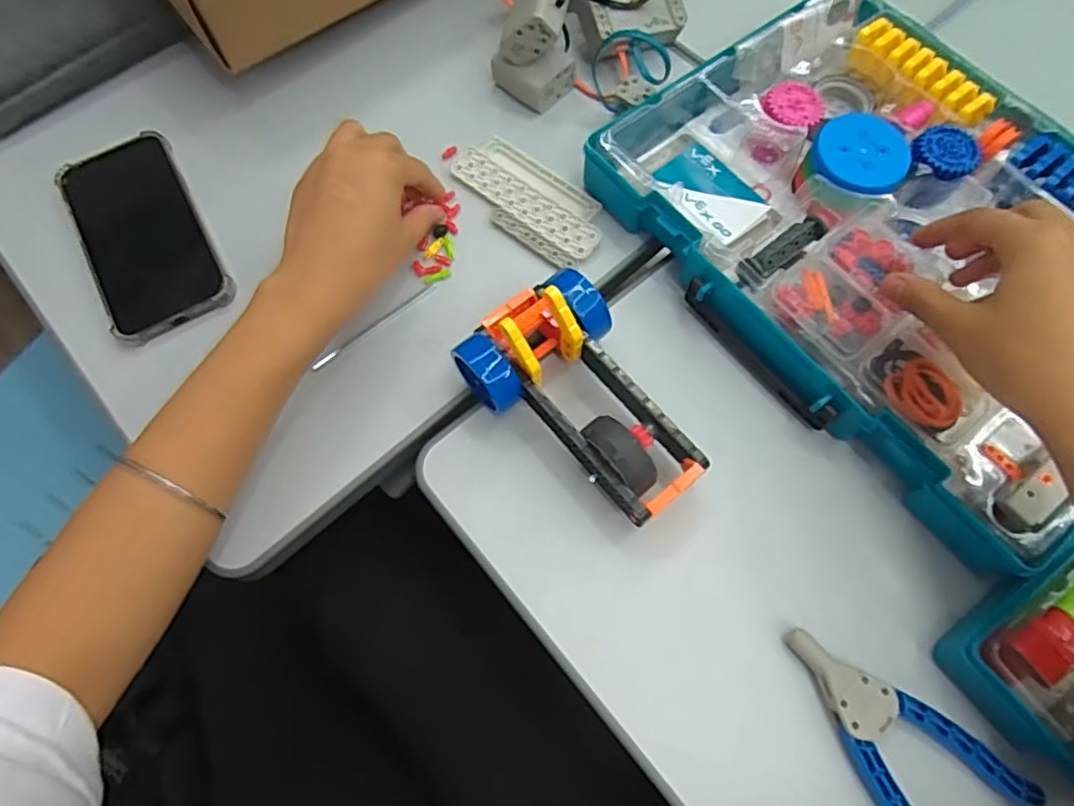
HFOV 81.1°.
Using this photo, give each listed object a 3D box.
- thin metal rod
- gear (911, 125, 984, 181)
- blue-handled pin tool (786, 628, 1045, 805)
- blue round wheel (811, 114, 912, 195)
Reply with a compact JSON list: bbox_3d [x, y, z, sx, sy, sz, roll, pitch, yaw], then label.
[{"bbox_3d":[-0.107,-0.052,0.418,0.095,0.007,0.007,-40,74,-14],"label":"thin metal rod"},{"bbox_3d":[0.270,-0.165,0.415,0.040,0.012,0.042,0,69,-1],"label":"gear"},{"bbox_3d":[0.181,0.170,0.320,0.065,0.016,0.126,-37,73,-13],"label":"blue-handled pin tool"},{"bbox_3d":[0.214,-0.164,0.415,0.061,0.011,0.062,0,69,-1],"label":"blue round wheel"}]

